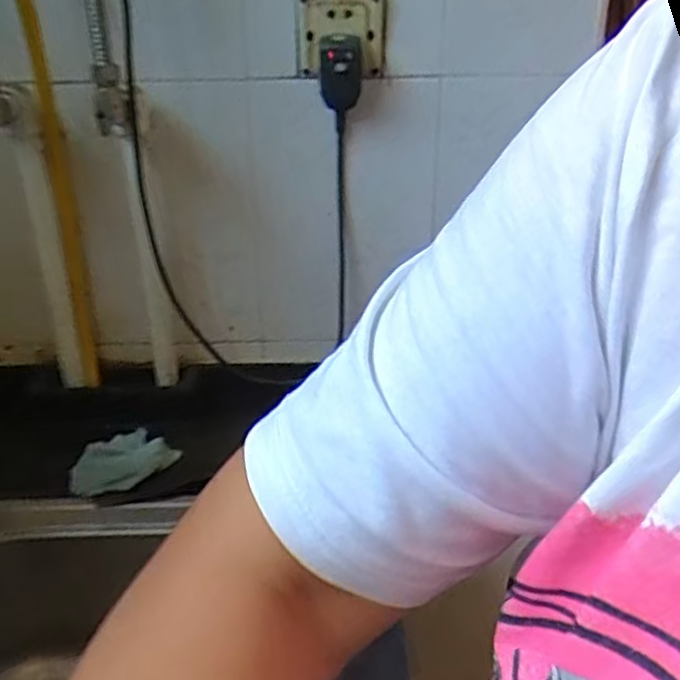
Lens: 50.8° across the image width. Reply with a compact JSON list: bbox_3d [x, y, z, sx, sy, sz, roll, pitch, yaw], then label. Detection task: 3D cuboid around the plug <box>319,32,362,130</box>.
[{"bbox_3d":[0.001,-0.256,0.703,0.039,0.083,0.034,2,26,3],"label":"plug"}]

